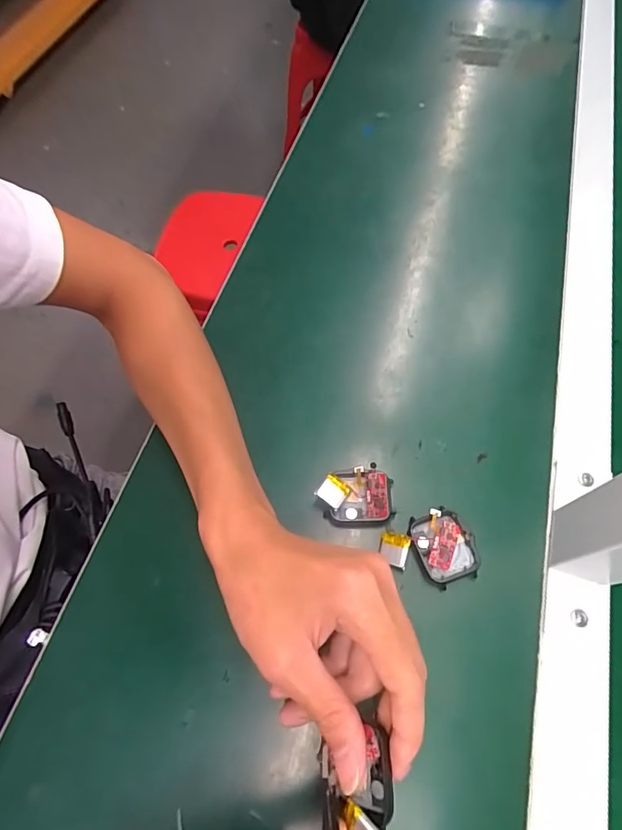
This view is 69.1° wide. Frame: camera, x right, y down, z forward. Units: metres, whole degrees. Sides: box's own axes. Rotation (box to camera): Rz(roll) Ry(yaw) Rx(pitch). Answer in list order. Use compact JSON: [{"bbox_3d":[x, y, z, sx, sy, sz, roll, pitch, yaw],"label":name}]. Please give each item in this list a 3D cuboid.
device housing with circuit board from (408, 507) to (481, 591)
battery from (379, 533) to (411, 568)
[{"bbox_3d":[0.089,0.087,0.300,0.038,0.012,0.047,-25,66,-12],"label":"device housing with circuit board"},{"bbox_3d":[0.055,0.088,0.297,0.018,0.008,0.018,14,64,7],"label":"battery"}]

